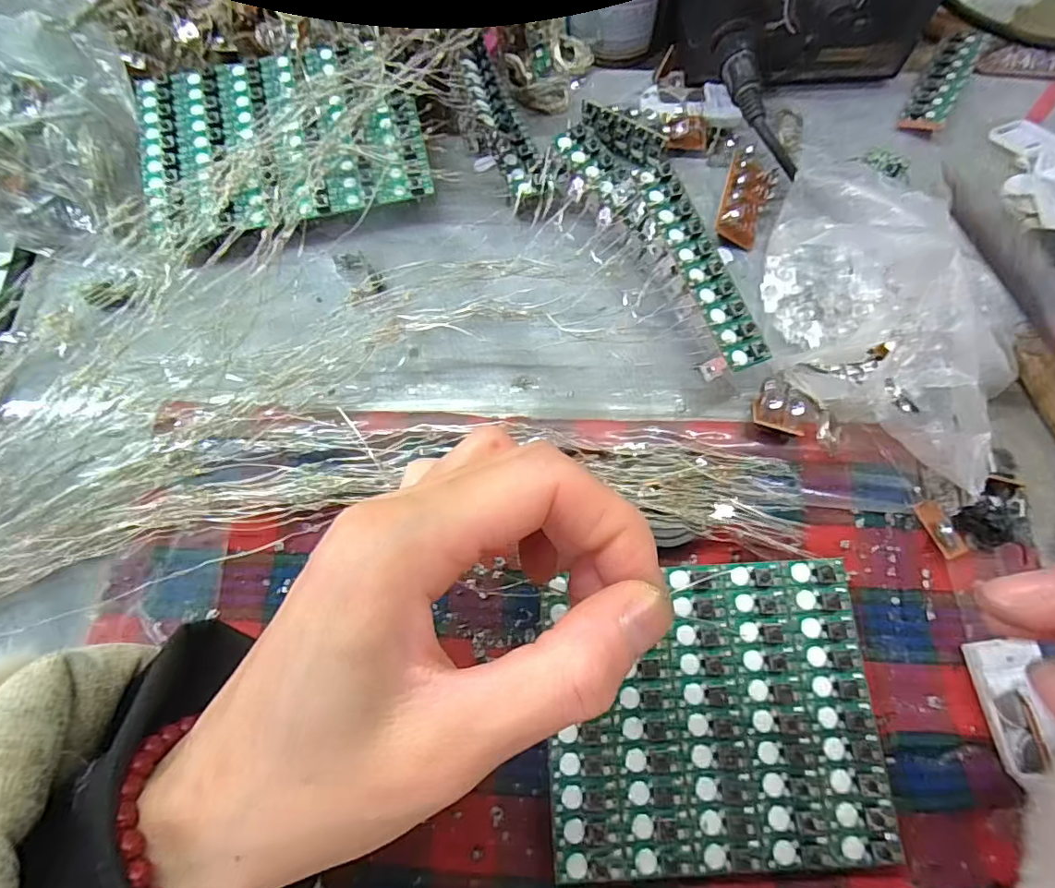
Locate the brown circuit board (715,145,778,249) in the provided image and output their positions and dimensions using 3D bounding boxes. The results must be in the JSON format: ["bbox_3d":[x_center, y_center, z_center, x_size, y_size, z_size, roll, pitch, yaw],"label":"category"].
[{"bbox_3d":[0.104,-0.117,0.258,0.021,0.015,0.043,18,73,7],"label":"brown circuit board"}]

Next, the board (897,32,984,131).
[{"bbox_3d":[0.216,-0.191,0.283,0.022,0.006,0.068,26,76,27],"label":"board"}]

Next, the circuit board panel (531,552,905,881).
[{"bbox_3d":[0.062,0.090,0.184,0.107,0.004,0.093,-3,72,0],"label":"circuit board panel"}]

